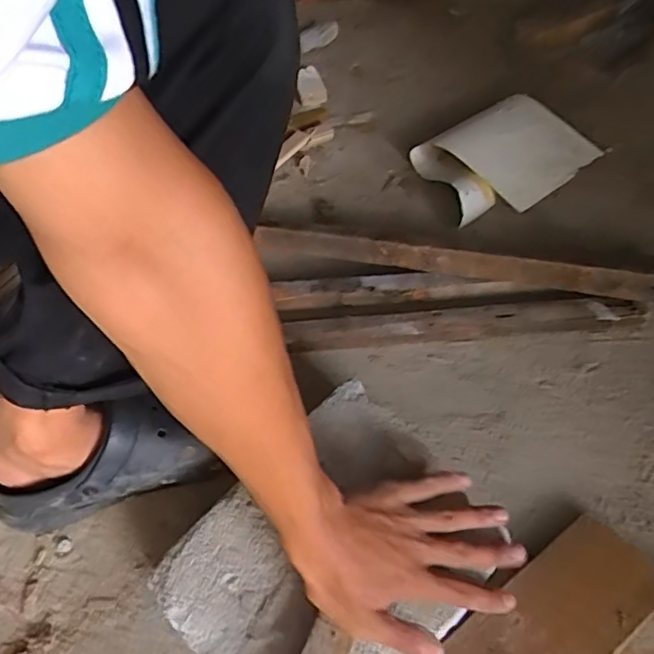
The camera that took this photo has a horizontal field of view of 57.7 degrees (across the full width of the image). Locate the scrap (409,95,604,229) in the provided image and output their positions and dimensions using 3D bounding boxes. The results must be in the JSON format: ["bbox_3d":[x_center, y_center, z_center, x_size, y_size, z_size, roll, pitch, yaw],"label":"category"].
[{"bbox_3d":[0.239,-0.228,0.792,0.228,0.059,0.161,-30,58,-15],"label":"scrap"}]

